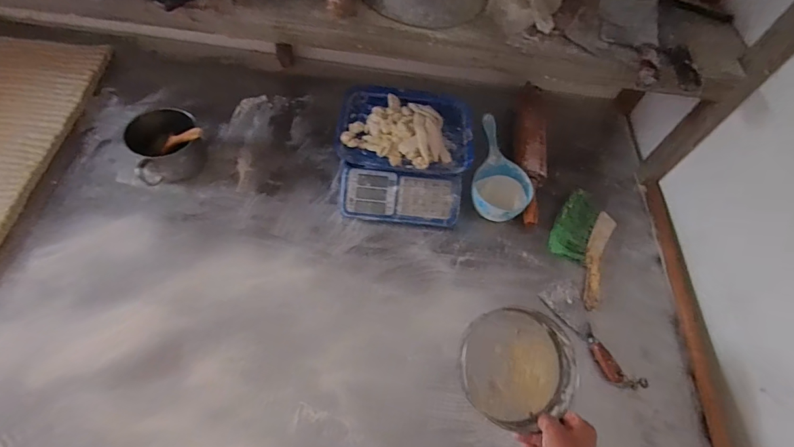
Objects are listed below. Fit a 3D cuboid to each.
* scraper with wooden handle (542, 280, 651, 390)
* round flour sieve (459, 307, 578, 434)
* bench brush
[{"bbox_3d":[0.377,0.213,0.777,0.082,0.026,0.227,-22,65,-17],"label":"scraper with wooden handle"},{"bbox_3d":[0.176,0.210,0.591,0.162,0.072,0.152,1,59,-2],"label":"round flour sieve"},{"bbox_3d":[0.397,0.046,0.875,0.119,0.029,0.258,25,61,8],"label":"bench brush"}]

